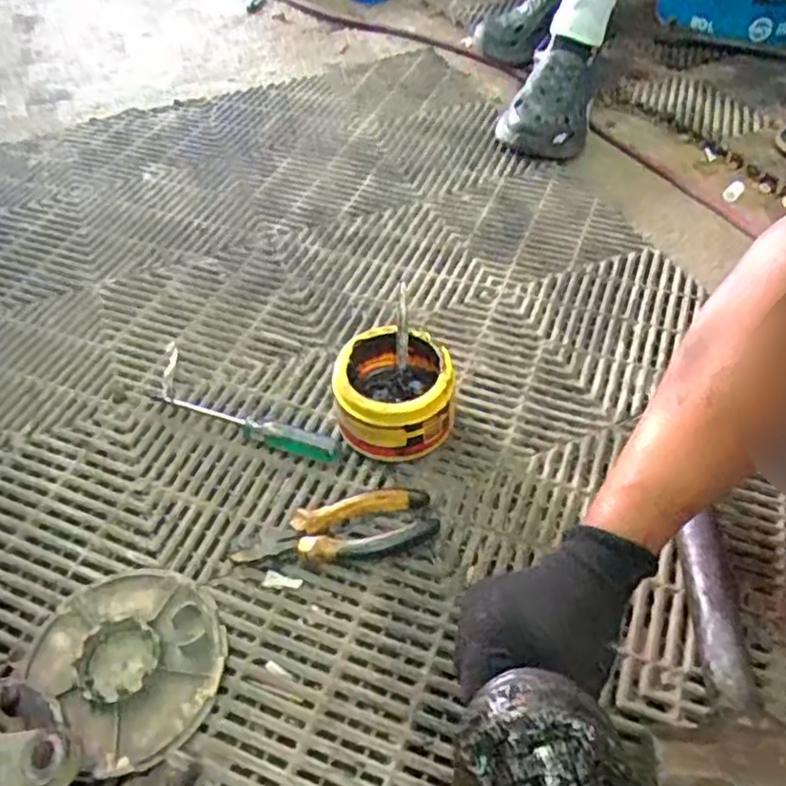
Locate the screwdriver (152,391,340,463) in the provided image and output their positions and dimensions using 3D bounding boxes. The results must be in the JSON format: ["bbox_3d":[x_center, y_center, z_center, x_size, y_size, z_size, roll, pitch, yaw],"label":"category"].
[{"bbox_3d":[-0.138,0.027,0.618,0.185,0.019,0.021,13,49,14],"label":"screwdriver"}]

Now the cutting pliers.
[{"bbox_3d":[-0.044,0.110,0.545,0.154,0.026,0.045,-12,48,-8],"label":"cutting pliers"}]

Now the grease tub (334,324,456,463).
[{"bbox_3d":[0.000,-0.003,0.610,0.100,0.069,0.108,-2,47,1],"label":"grease tub"}]

